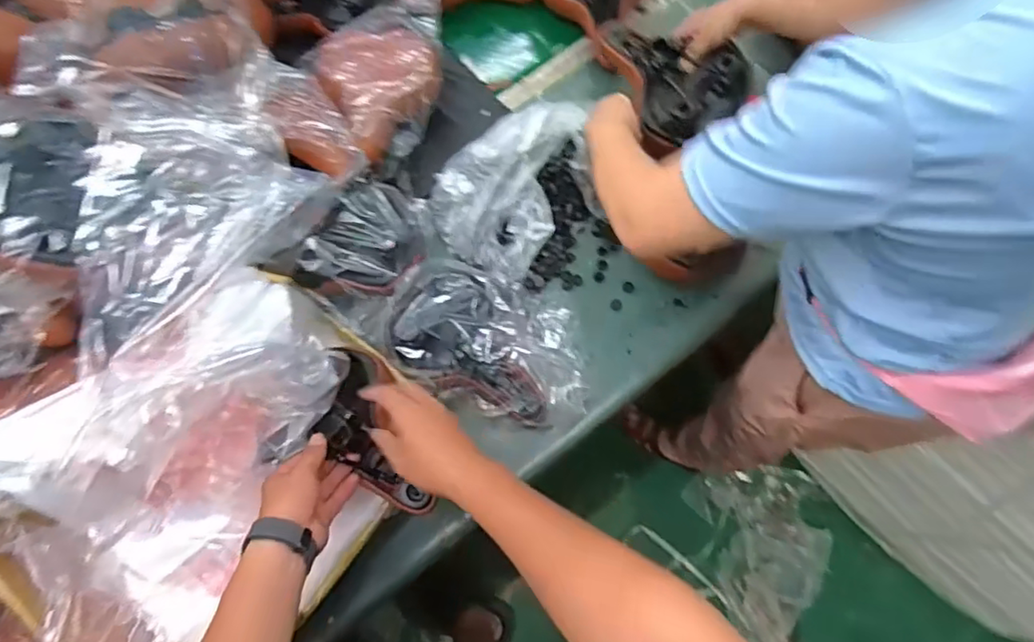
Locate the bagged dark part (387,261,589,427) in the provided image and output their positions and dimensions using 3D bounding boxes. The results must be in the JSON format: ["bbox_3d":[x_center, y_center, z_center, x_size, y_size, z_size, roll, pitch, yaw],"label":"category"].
[{"bbox_3d":[-0.036,0.020,0.861,0.280,0.115,0.181,19,73,8],"label":"bagged dark part"}]

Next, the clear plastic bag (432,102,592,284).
[{"bbox_3d":[-0.008,-0.223,0.971,0.190,0.063,0.297,28,74,10],"label":"clear plastic bag"}]

